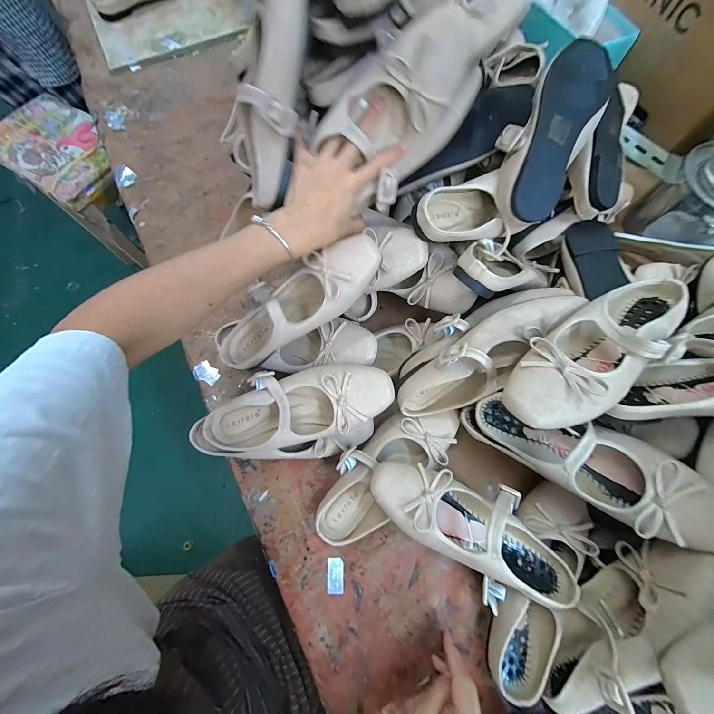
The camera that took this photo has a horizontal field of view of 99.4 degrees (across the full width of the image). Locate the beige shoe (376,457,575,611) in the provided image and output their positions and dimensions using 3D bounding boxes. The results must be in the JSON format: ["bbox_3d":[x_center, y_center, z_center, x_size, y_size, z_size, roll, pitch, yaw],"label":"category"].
[{"bbox_3d":[0.134,0.189,0.349,0.243,0.058,0.099,28,76,8],"label":"beige shoe"}]

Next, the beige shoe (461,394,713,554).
[{"bbox_3d":[0.246,0.117,0.343,0.247,0.080,0.090,23,74,32],"label":"beige shoe"}]

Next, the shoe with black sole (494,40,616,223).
[{"bbox_3d":[0.225,-0.265,0.351,0.090,0.042,0.216,25,89,7],"label":"shoe with black sole"}]

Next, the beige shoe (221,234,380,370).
[{"bbox_3d":[-0.077,-0.066,0.379,0.235,0.091,0.084,-31,74,21],"label":"beige shoe"}]

